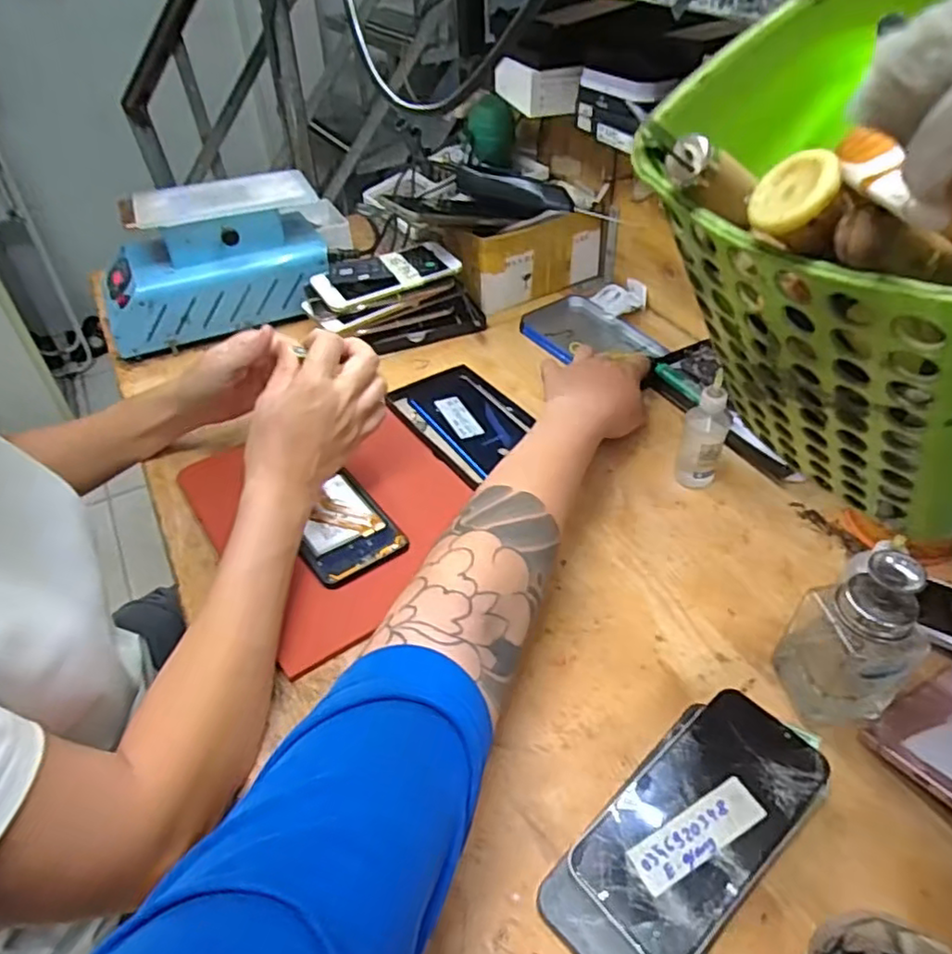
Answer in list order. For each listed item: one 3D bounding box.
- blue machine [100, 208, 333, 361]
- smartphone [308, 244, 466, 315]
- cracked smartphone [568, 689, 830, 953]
[{"bbox_3d":[-0.294,-0.231,0.737,0.243,0.119,0.092,-21,48,-19],"label":"blue machine"},{"bbox_3d":[-0.097,-0.224,0.716,0.157,0.012,0.069,-25,58,-19],"label":"smartphone"},{"bbox_3d":[0.124,0.186,0.359,0.146,0.007,0.075,-36,51,-24],"label":"cracked smartphone"}]

